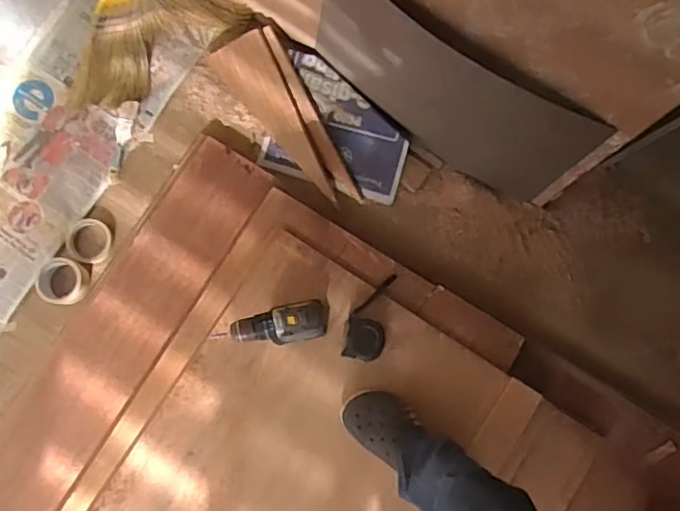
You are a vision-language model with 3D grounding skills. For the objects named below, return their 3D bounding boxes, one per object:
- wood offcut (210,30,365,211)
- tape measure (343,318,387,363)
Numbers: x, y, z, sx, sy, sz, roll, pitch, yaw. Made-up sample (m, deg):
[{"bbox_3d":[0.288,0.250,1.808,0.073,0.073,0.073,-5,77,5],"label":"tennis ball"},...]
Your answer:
[{"bbox_3d":[-0.110,-0.291,1.299,0.139,0.024,0.418,-32,95,6],"label":"wood offcut"},{"bbox_3d":[0.053,0.172,1.205,0.081,0.050,0.087,12,83,0],"label":"tape measure"}]

